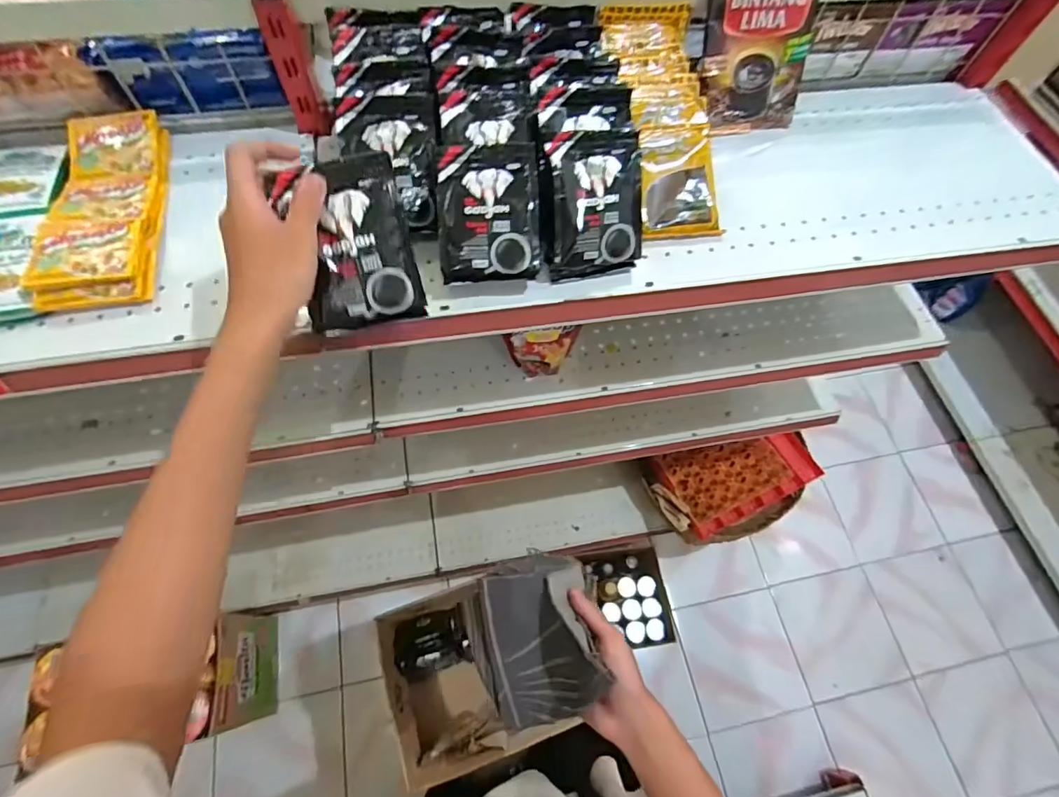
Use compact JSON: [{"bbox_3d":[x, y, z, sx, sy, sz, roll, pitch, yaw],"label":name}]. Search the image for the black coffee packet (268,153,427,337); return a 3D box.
[{"bbox_3d":[-0.136,-0.117,0.393,0.084,0.017,0.122,-14,108,-12],"label":"black coffee packet"}]

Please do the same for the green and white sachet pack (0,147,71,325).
[{"bbox_3d":[-0.510,-0.170,0.493,0.090,0.025,0.222,-11,66,-8],"label":"green and white sachet pack"}]

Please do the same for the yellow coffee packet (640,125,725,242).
[{"bbox_3d":[0.160,-0.233,0.543,0.085,0.014,0.114,-6,92,-6],"label":"yellow coffee packet"}]

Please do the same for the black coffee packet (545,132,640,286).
[{"bbox_3d":[0.062,-0.185,0.487,0.087,0.030,0.127,-8,104,-10],"label":"black coffee packet"}]

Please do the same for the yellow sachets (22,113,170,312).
[{"bbox_3d":[-0.423,-0.199,0.505,0.094,0.034,0.246,-9,66,-7],"label":"yellow sachets"}]

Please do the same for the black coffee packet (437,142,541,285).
[{"bbox_3d":[-0.038,-0.176,0.473,0.092,0.020,0.127,-3,87,-1],"label":"black coffee packet"}]

